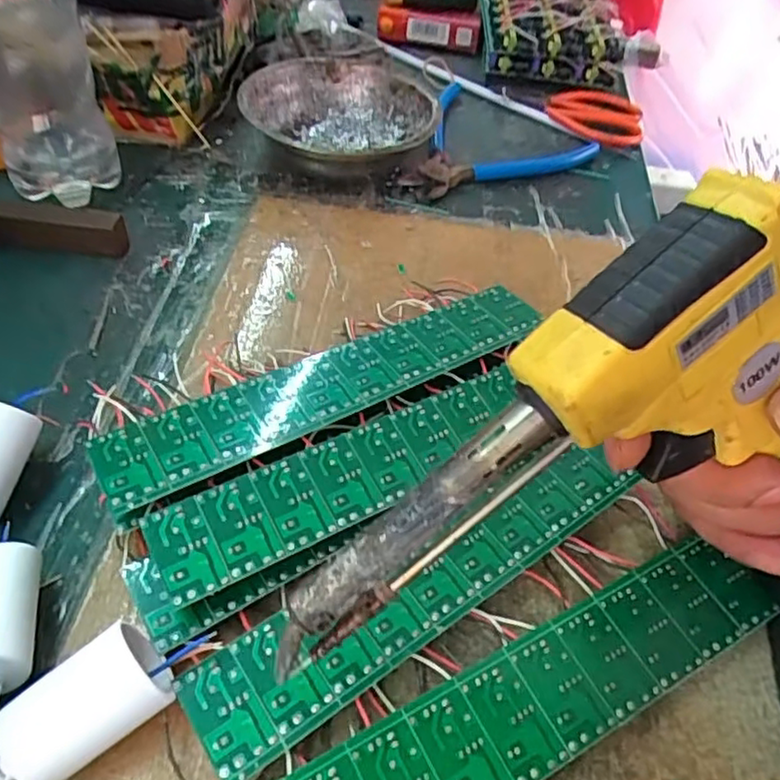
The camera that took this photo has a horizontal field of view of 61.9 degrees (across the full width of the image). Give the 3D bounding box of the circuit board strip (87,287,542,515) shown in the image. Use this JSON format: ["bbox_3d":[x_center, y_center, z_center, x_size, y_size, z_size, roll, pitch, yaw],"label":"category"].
[{"bbox_3d":[-0.021,-0.005,0.276,0.198,0.004,0.042,-22,51,-24],"label":"circuit board strip"}]

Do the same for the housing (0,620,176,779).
[{"bbox_3d":[-0.095,0.100,0.201,0.052,0.025,0.029,-34,71,-15],"label":"housing"}]

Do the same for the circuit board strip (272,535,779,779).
[{"bbox_3d":[0.046,0.107,0.220,0.196,0.016,0.039,-20,54,-21],"label":"circuit board strip"}]

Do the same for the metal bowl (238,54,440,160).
[{"bbox_3d":[-0.034,-0.179,0.433,0.120,0.039,0.126,3,49,-3],"label":"metal bowl"}]

